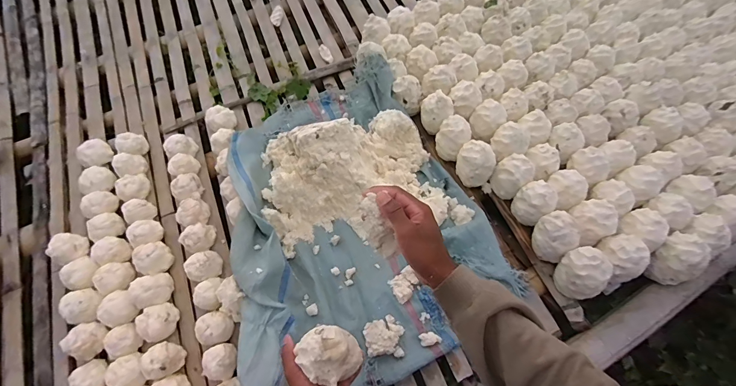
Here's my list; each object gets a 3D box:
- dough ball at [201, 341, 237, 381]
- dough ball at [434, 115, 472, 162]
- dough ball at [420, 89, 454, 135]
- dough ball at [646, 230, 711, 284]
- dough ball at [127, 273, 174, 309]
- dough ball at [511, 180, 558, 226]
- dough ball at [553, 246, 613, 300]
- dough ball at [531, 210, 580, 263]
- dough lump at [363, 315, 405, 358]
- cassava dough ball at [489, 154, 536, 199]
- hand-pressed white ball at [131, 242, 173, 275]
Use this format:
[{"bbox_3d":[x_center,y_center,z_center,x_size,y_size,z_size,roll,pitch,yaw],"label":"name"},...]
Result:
[{"bbox_3d":[-0.289,0.335,0.703,0.065,0.056,0.065,0,61,0],"label":"dough ball"},{"bbox_3d":[0.217,-0.141,0.907,0.078,0.086,0.074,0,61,0],"label":"dough ball"},{"bbox_3d":[0.181,-0.219,0.934,0.082,0.095,0.088,0,61,0],"label":"dough ball"},{"bbox_3d":[0.668,0.148,0.766,0.082,0.102,0.086,0,61,0],"label":"dough ball"},{"bbox_3d":[-0.470,0.209,0.757,0.075,0.054,0.070,0,61,0],"label":"dough ball"},{"bbox_3d":[0.386,0.018,0.812,0.072,0.090,0.082,-33,66,-18],"label":"dough ball"},{"bbox_3d":[0.454,0.171,0.749,0.087,0.113,0.091,0,61,0],"label":"dough ball"},{"bbox_3d":[0.416,0.094,0.774,0.083,0.094,0.091,-2,61,-2],"label":"dough ball"},{"bbox_3d":[0.033,0.294,0.728,0.080,0.022,0.077,1,61,0],"label":"dough lump"},{"bbox_3d":[0.349,-0.044,0.852,0.076,0.083,0.082,-30,65,-16],"label":"cassava dough ball"},{"bbox_3d":[-0.486,0.147,0.797,0.074,0.056,0.073,0,61,0],"label":"hand-pressed white ball"}]

